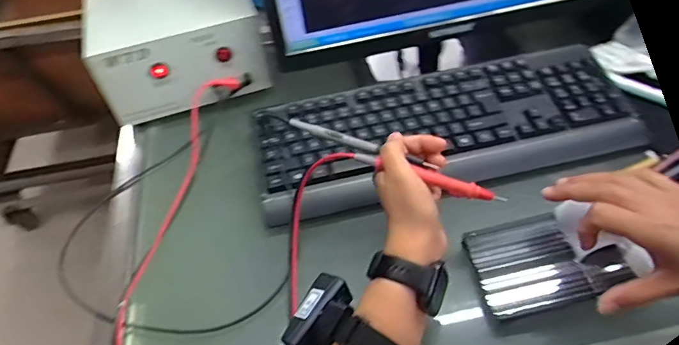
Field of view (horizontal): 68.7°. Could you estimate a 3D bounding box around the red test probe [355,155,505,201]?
[{"bbox_3d":[0.083,0.005,0.452,0.140,0.018,0.012,17,52,3],"label":"red test probe"}]

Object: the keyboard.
[{"bbox_3d":[0.125,-0.053,0.597,0.452,0.038,0.167,-11,49,-4],"label":"keyboard"}]

